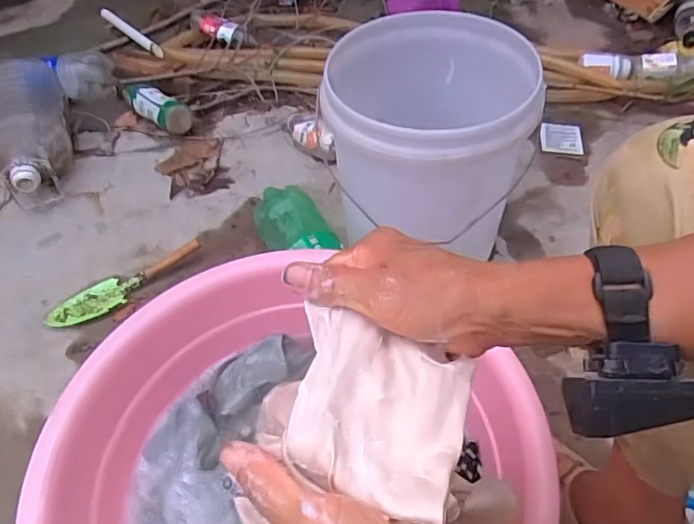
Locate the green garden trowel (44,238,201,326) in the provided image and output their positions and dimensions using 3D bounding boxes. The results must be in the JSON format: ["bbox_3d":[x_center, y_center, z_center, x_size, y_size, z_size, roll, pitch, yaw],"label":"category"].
[{"bbox_3d":[-0.371,0.029,0.894,0.264,0.034,0.071,-32,56,-21],"label":"green garden trowel"}]

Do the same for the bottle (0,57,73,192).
[{"bbox_3d":[-0.642,-0.262,1.063,0.167,0.164,0.334,-20,51,-13],"label":"bottle"}]

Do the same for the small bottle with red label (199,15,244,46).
[{"bbox_3d":[-0.315,-0.584,1.347,0.119,0.048,0.055,23,55,22],"label":"small bottle with red label"}]

